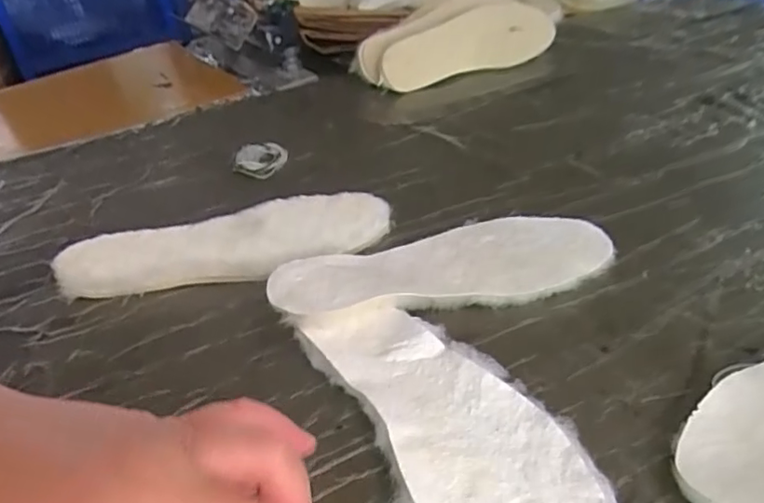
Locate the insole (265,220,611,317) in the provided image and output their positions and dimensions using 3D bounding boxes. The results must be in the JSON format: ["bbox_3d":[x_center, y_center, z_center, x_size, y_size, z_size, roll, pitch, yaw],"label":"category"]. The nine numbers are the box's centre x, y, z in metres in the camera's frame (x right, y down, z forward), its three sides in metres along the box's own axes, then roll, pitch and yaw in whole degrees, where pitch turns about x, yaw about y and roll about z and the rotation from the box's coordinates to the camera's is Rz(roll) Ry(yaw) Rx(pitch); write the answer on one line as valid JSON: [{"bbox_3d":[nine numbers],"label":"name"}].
[{"bbox_3d":[0.050,0.006,0.465,0.267,0.020,0.093,-8,38,-10],"label":"insole"}]

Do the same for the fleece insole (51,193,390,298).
[{"bbox_3d":[-0.130,-0.006,0.507,0.274,0.020,0.089,-13,44,-11],"label":"fleece insole"}]

